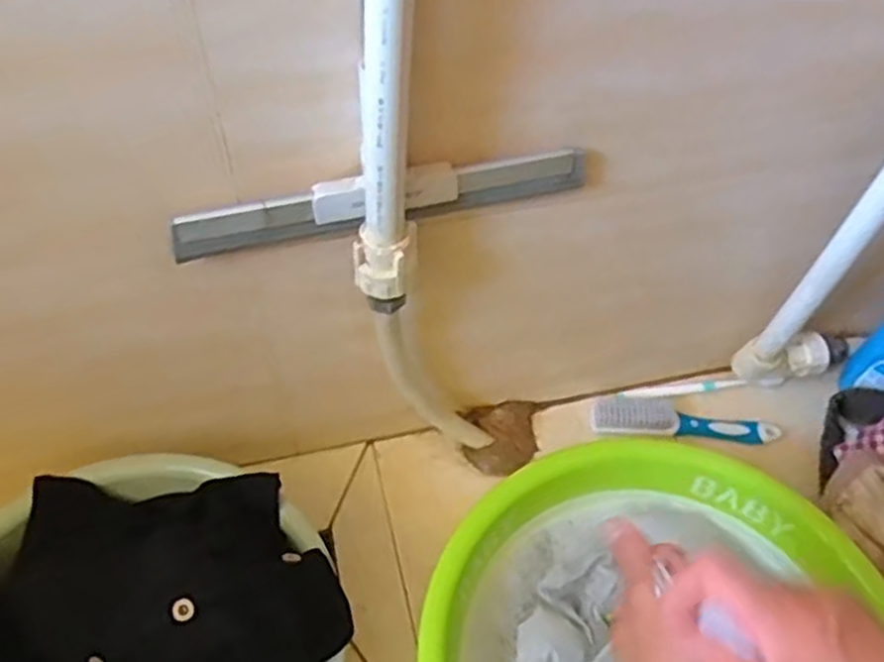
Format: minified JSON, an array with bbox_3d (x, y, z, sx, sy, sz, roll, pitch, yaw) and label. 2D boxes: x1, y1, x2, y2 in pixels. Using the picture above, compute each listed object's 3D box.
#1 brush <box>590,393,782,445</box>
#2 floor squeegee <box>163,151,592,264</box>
[{"bbox_3d":[0.245,0.090,0.773,0.187,0.030,0.042,4,51,2],"label":"brush"},{"bbox_3d":[-0.038,-0.087,0.529,0.281,0.044,0.020,-10,52,-9],"label":"floor squeegee"}]

